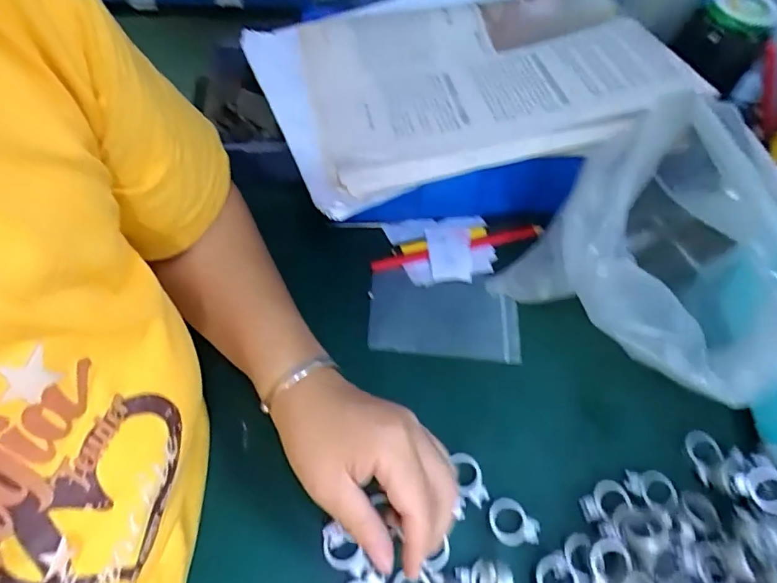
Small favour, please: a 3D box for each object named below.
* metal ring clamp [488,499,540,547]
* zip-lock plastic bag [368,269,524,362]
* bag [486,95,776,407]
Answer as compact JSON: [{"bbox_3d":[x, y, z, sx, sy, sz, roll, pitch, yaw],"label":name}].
[{"bbox_3d":[0.086,0.157,0.330,0.035,0.004,0.028,15,59,4],"label":"metal ring clamp"},{"bbox_3d":[0.048,0.020,0.418,0.125,0.009,0.078,3,58,0],"label":"zip-lock plastic bag"},{"bbox_3d":[0.199,-0.013,0.343,0.163,0.169,0.181,-20,63,-16],"label":"bag"}]

